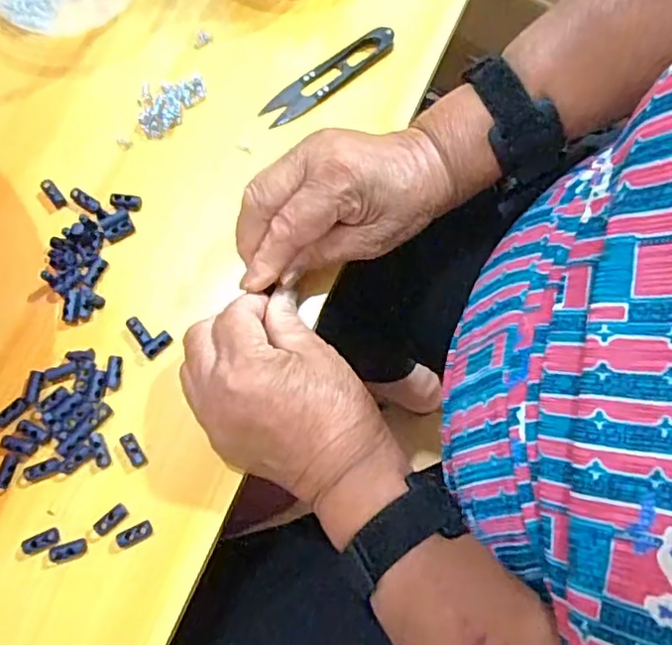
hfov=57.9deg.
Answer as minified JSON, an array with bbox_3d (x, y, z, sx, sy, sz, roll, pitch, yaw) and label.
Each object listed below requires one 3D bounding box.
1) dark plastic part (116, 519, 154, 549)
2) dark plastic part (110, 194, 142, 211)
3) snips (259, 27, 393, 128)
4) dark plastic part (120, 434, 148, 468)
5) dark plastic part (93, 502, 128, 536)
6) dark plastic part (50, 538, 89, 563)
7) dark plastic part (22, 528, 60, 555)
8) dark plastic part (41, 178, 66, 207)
[{"bbox_3d":[-0.110,0.115,0.332,0.020,0.004,0.010,-28,78,-6],"label":"dark plastic part"},{"bbox_3d":[-0.132,-0.076,0.381,0.019,0.004,0.011,6,77,2],"label":"dark plastic part"},{"bbox_3d":[-0.004,-0.162,0.401,0.100,0.009,0.021,-34,79,-7],"label":"snips"},{"bbox_3d":[-0.115,0.072,0.343,0.008,0.004,0.020,-33,79,-7],"label":"dark plastic part"},{"bbox_3d":[-0.124,0.109,0.334,0.019,0.004,0.009,-44,80,-8],"label":"dark plastic part"},{"bbox_3d":[-0.146,0.124,0.329,0.021,0.004,0.009,-16,78,-3],"label":"dark plastic part"},{"bbox_3d":[-0.161,0.119,0.331,0.020,0.004,0.009,-25,78,-5],"label":"dark plastic part"},{"bbox_3d":[-0.179,-0.082,0.383,0.008,0.004,0.022,-41,80,-8],"label":"dark plastic part"}]

